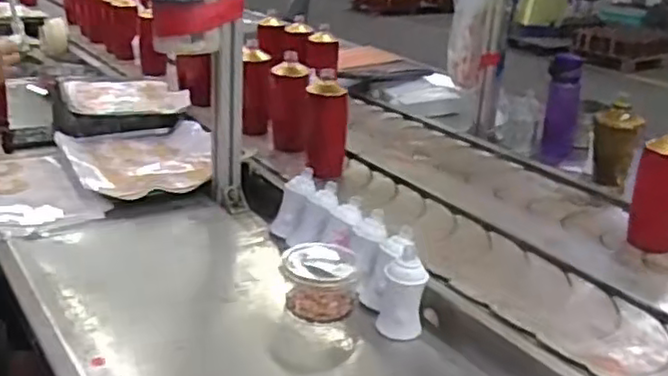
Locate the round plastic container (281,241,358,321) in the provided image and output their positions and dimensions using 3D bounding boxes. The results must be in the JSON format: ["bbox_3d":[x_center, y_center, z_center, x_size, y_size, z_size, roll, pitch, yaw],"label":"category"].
[{"bbox_3d":[-0.018,0.127,0.935,0.099,0.080,0.099,2,24,-1],"label":"round plastic container"}]

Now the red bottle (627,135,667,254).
[{"bbox_3d":[0.517,0.008,1.053,0.063,0.180,0.066,1,24,-2],"label":"red bottle"}]

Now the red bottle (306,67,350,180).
[{"bbox_3d":[-0.010,-0.124,1.294,0.067,0.184,0.069,13,27,24],"label":"red bottle"}]

